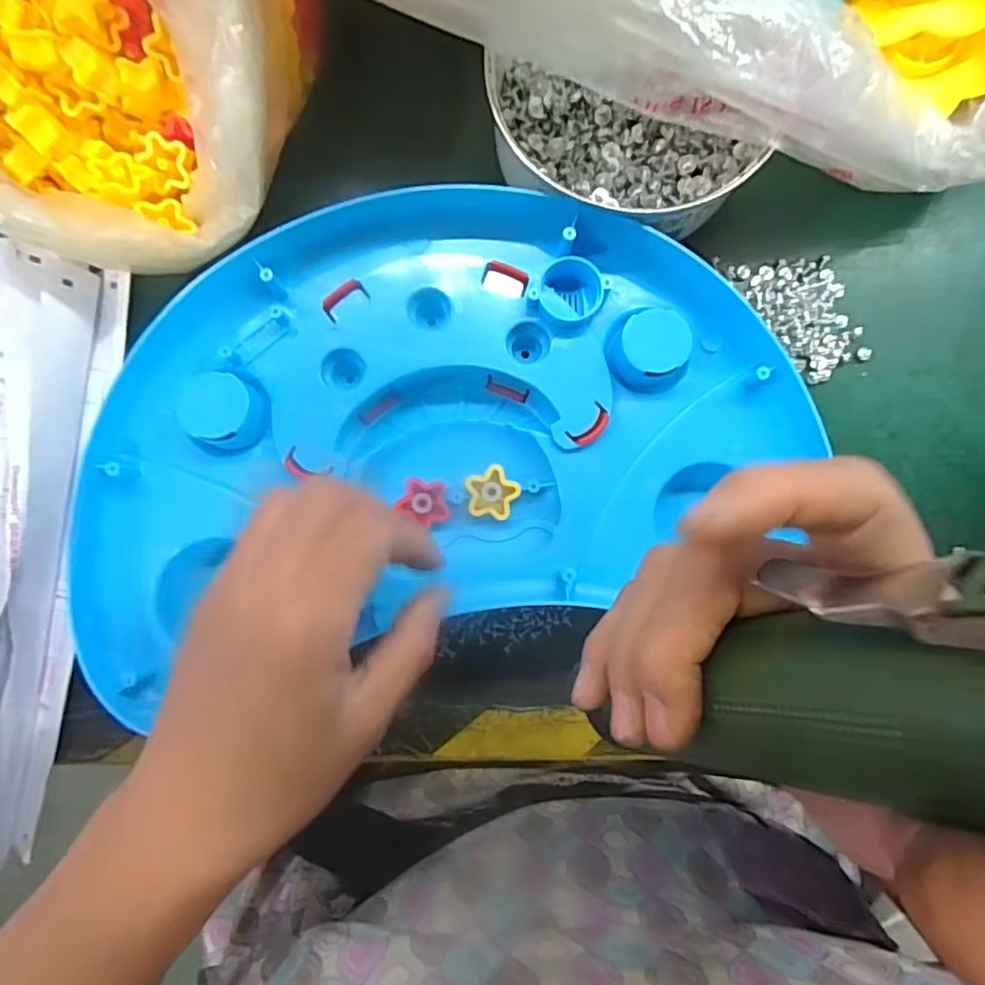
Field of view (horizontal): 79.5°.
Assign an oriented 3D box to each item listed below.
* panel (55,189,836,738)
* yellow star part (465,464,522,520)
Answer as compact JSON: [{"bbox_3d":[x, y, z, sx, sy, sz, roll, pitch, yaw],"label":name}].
[{"bbox_3d":[-0.026,-0.031,0.281,0.328,0.040,0.232,-10,86,-2],"label":"panel"},{"bbox_3d":[-0.001,0.001,0.289,0.025,0.005,0.026,44,86,2],"label":"yellow star part"}]

